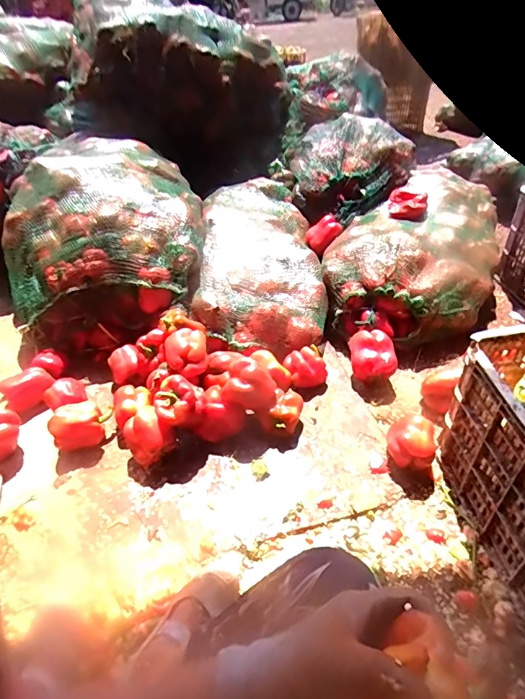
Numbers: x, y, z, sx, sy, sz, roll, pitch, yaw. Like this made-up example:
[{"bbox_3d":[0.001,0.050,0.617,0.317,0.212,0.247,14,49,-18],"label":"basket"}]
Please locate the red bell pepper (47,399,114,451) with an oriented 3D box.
[{"bbox_3d":[-0.394,0.166,0.932,0.086,0.085,0.114,17,45,22],"label":"red bell pepper"}]

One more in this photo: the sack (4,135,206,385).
[{"bbox_3d":[-0.410,-0.286,1.225,0.493,0.404,0.551,0,42,5],"label":"sack"}]

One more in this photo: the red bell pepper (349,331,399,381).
[{"bbox_3d":[0.265,0.023,1.047,0.101,0.096,0.111,-5,41,-2],"label":"red bell pepper"}]

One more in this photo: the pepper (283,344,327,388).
[{"bbox_3d":[0.103,0.048,1.045,0.089,0.078,0.088,-17,43,-15],"label":"pepper"}]

